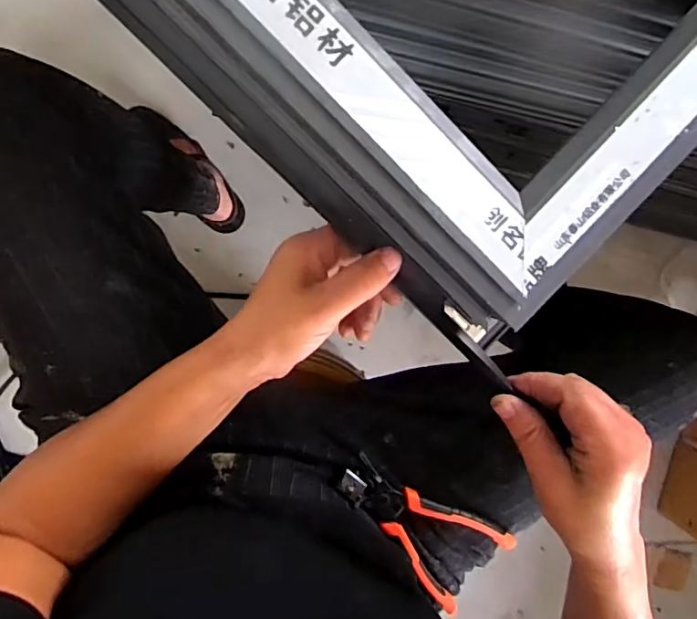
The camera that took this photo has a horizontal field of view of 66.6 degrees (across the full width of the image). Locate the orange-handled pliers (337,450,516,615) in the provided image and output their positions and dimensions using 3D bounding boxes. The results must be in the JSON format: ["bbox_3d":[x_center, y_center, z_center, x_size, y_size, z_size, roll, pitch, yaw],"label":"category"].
[{"bbox_3d":[0.064,0.195,0.483,0.162,0.030,0.086,42,93,-7],"label":"orange-handled pliers"}]

